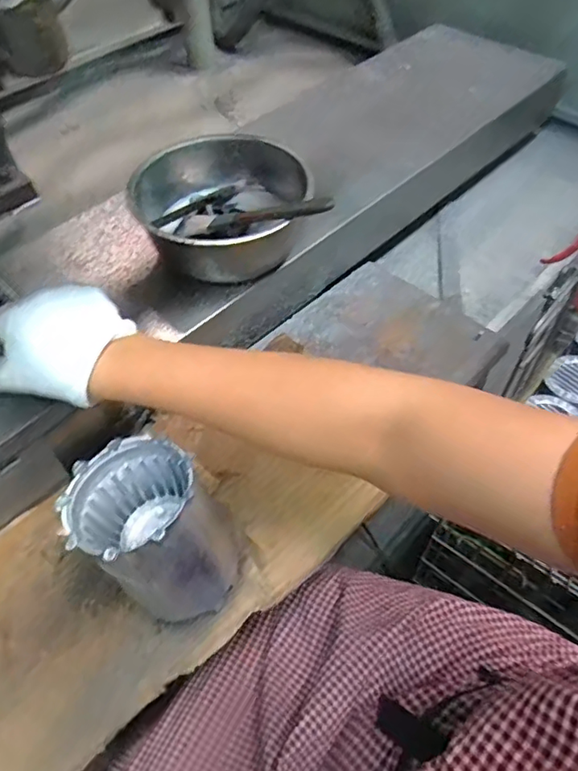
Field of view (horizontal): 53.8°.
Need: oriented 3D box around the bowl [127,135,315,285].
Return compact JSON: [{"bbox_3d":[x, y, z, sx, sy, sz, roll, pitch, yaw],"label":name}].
[{"bbox_3d":[-0.066,-0.192,0.621,0.184,0.075,0.179,-1,54,1],"label":"bowl"}]

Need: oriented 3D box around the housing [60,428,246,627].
[{"bbox_3d":[-0.100,0.109,0.434,0.122,0.112,0.097,25,58,19],"label":"housing"}]

